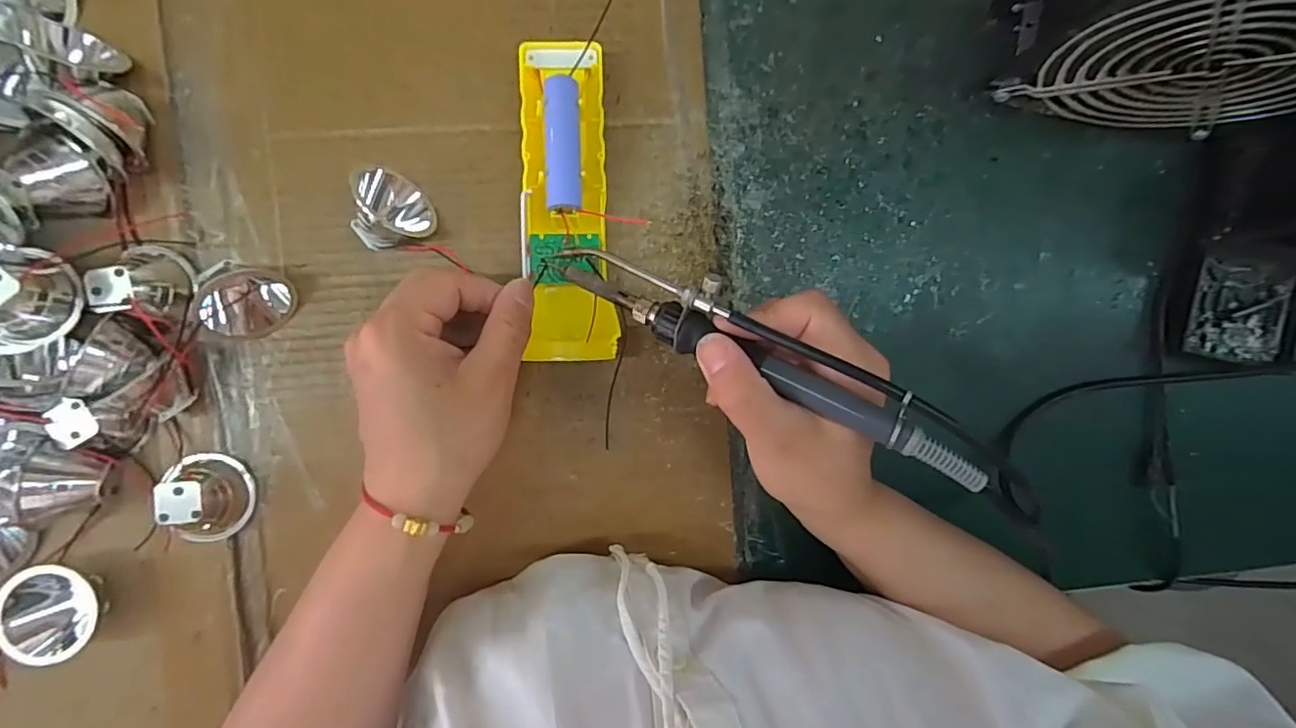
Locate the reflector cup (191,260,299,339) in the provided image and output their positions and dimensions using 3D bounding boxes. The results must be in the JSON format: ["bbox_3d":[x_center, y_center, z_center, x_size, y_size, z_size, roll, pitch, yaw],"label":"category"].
[{"bbox_3d":[-0.197,-0.030,0.285,0.033,0.029,0.035,0,86,-7],"label":"reflector cup"}]

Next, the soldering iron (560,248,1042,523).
[{"bbox_3d":[0.055,-0.002,0.244,0.216,0.028,0.028,27,83,14],"label":"soldering iron"}]

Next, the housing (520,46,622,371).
[{"bbox_3d":[-0.041,-0.081,0.294,0.044,0.019,0.157,-2,94,-7],"label":"housing"}]

